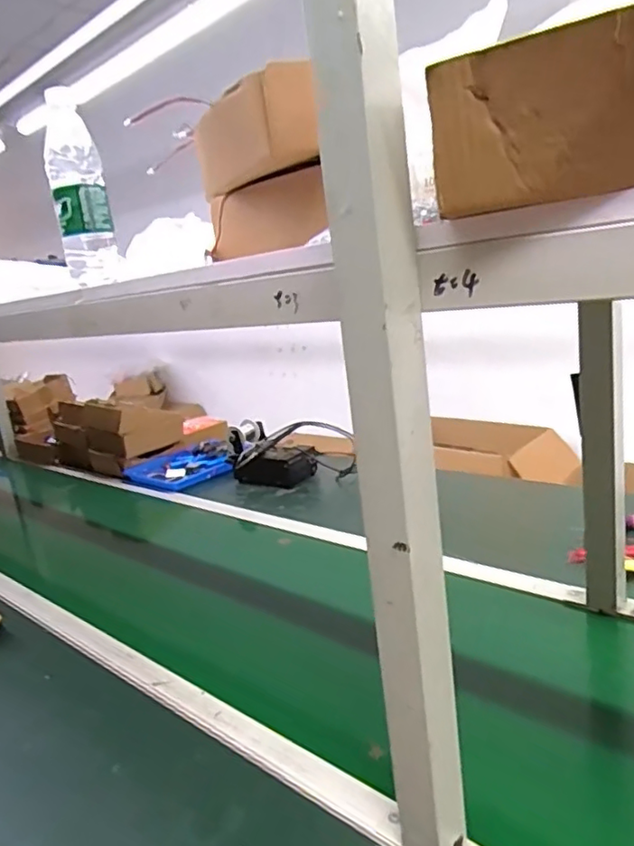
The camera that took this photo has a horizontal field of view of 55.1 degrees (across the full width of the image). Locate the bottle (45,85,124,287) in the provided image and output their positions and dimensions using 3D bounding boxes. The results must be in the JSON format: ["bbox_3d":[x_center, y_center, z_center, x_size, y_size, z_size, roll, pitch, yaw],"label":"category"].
[{"bbox_3d":[-0.277,-0.271,0.705,0.062,0.202,0.067,-12,14,-17],"label":"bottle"}]

